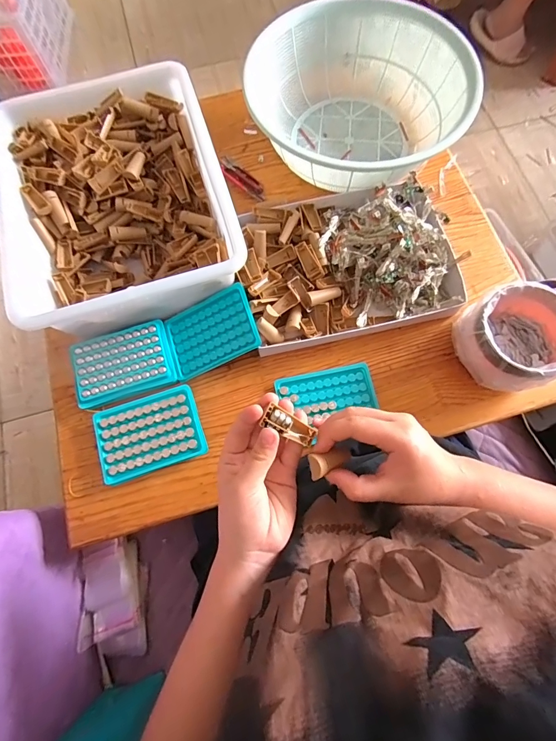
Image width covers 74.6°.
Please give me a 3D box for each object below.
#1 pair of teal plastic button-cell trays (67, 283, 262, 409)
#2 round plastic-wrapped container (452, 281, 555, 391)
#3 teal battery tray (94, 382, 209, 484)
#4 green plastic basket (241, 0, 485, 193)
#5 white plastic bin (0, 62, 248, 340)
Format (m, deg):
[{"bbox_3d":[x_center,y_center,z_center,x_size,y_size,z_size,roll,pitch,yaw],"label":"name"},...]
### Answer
[{"bbox_3d":[-0.154,-0.033,0.495,0.248,0.043,0.097,-18,74,-5],"label":"pair of teal plastic button-cell trays"},{"bbox_3d":[0.299,-0.036,0.473,0.126,0.086,0.120,0,74,1],"label":"round plastic-wrapped container"},{"bbox_3d":[-0.166,0.081,0.474,0.129,0.013,0.095,-18,74,-5],"label":"teal battery tray"},{"bbox_3d":[0.118,-0.418,0.574,0.289,0.119,0.303,0,74,1],"label":"green plastic basket"},{"bbox_3d":[-0.226,-0.245,0.524,0.286,0.096,0.361,-17,74,-4],"label":"white plastic bin"}]

